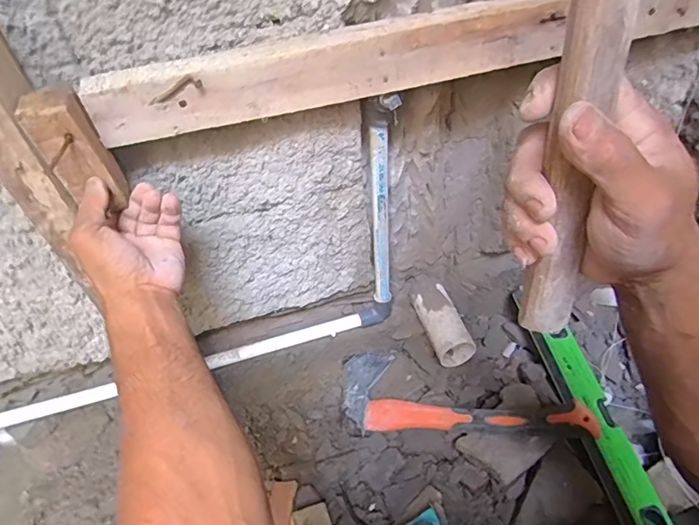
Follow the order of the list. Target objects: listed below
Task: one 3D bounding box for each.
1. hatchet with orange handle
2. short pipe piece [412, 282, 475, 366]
[{"bbox_3d":[0.165,0.197,0.719,0.378,0.029,0.133,-7,51,21],"label":"hatchet with orange handle"},{"bbox_3d":[0.154,0.102,0.768,0.063,0.058,0.124,-14,44,-7],"label":"short pipe piece"}]

